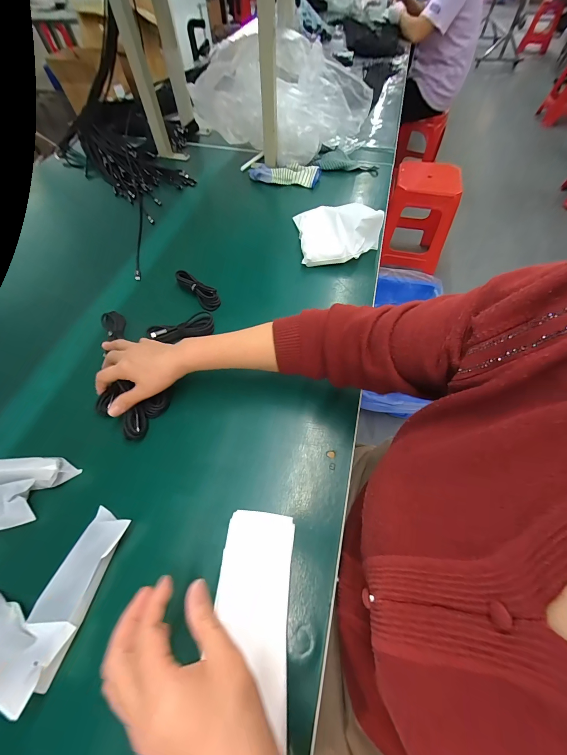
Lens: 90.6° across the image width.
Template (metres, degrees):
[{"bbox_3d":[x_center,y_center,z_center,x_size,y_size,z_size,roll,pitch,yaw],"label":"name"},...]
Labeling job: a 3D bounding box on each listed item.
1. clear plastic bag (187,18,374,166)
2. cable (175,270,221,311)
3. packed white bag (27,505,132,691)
[{"bbox_3d":[0.003,-0.689,0.718,0.430,0.222,0.155,5,60,4],"label":"clear plastic bag"},{"bbox_3d":[-0.164,-0.170,0.537,0.032,0.025,0.107,-40,66,-20],"label":"cable"},{"bbox_3d":[-0.224,0.226,0.300,0.047,0.018,0.148,21,59,-3],"label":"packed white bag"}]

